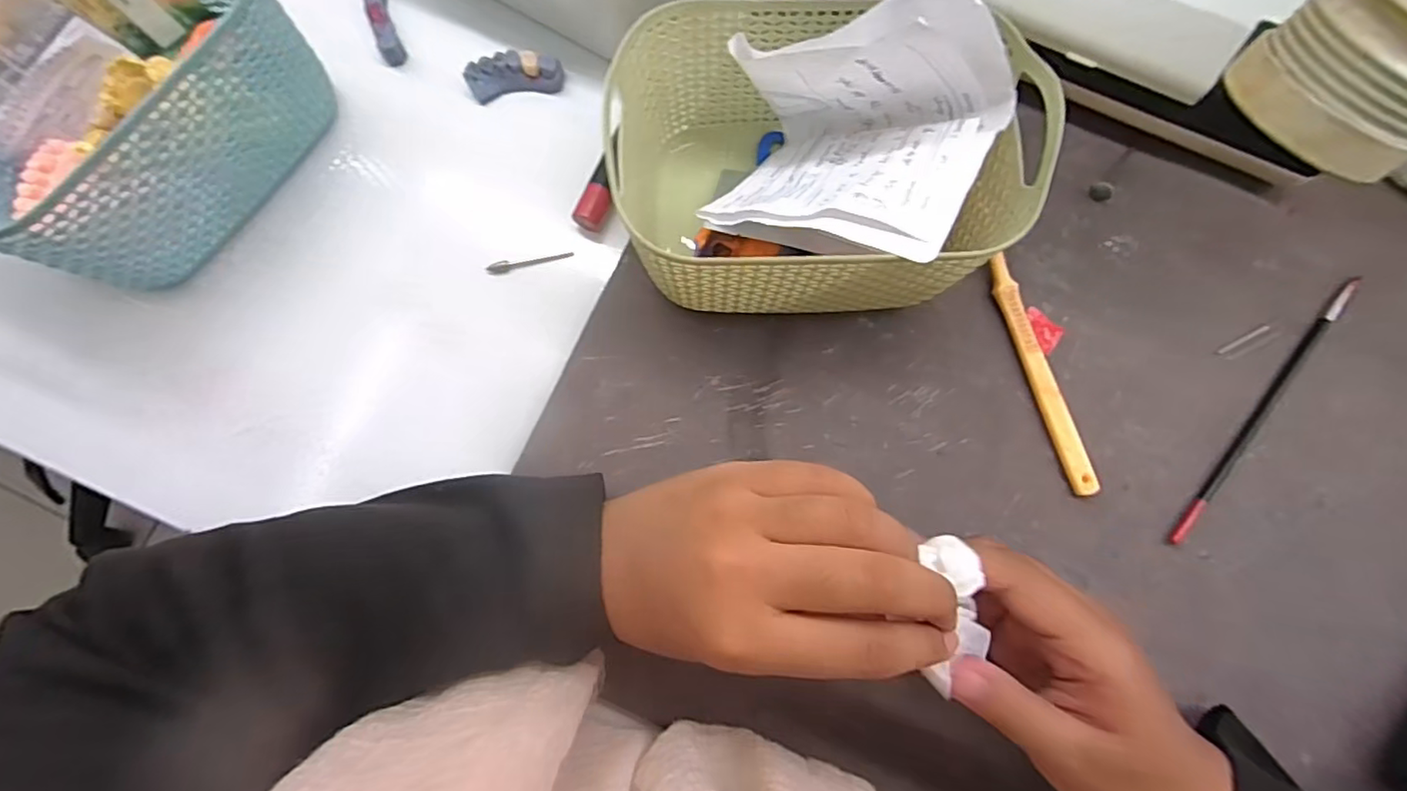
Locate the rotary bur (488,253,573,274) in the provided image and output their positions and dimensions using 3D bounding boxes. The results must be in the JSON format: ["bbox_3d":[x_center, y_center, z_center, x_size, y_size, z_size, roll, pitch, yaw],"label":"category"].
[{"bbox_3d":[-0.091,-0.070,0.319,0.044,0.008,0.006,-13,79,-3],"label":"rotary bur"}]

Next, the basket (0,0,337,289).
[{"bbox_3d":[-0.276,-0.139,0.291,0.123,0.081,0.164,38,82,7],"label":"basket"}]

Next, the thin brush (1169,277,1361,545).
[{"bbox_3d":[0.277,0.006,0.300,0.007,0.005,0.168,38,81,7],"label":"thin brush"}]

